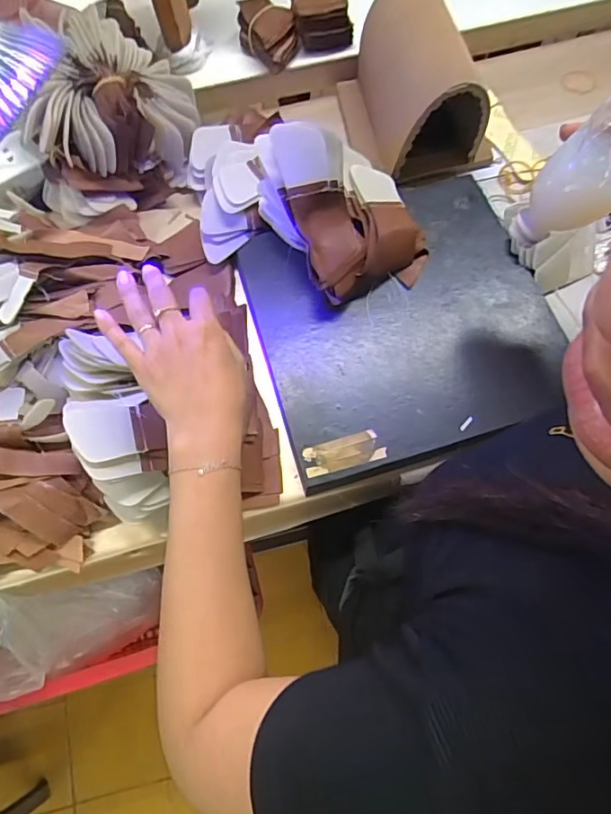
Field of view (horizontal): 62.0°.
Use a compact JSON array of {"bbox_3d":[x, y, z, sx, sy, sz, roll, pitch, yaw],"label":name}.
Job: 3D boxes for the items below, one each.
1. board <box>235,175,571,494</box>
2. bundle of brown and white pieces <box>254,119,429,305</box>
[{"bbox_3d":[0.102,-0.099,0.555,0.304,0.029,0.303,-18,71,-5],"label":"board"},{"bbox_3d":[0.044,-0.210,0.531,0.148,0.139,0.145,-1,71,1],"label":"bundle of brown and white pieces"}]

